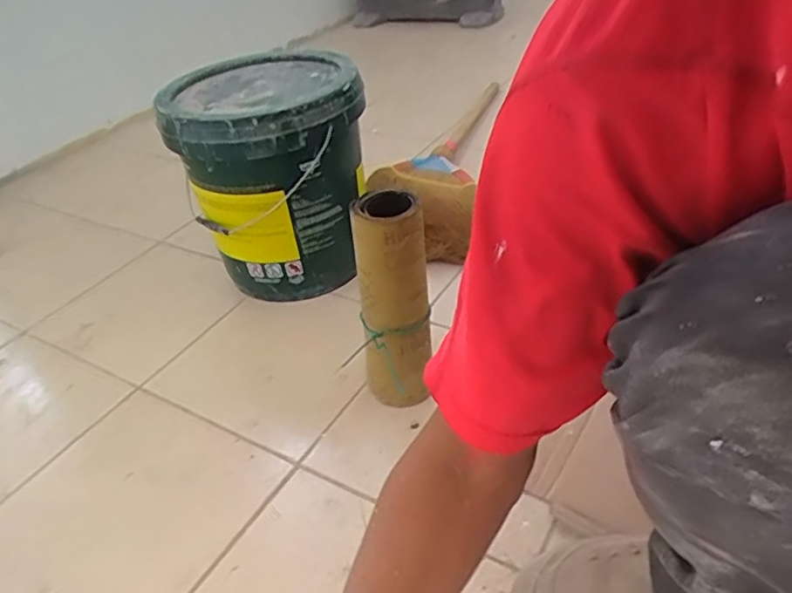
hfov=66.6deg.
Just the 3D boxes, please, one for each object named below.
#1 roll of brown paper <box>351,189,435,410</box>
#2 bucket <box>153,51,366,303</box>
[{"bbox_3d":[0.000,0.024,0.728,0.079,0.303,0.074,-2,42,2],"label":"roll of brown paper"},{"bbox_3d":[-0.200,-0.196,0.978,0.265,0.329,0.270,-2,42,2],"label":"bucket"}]

